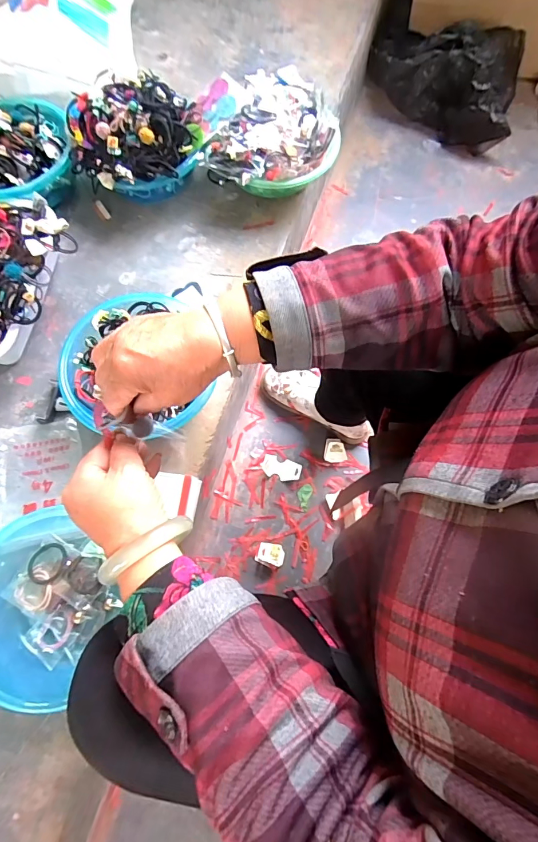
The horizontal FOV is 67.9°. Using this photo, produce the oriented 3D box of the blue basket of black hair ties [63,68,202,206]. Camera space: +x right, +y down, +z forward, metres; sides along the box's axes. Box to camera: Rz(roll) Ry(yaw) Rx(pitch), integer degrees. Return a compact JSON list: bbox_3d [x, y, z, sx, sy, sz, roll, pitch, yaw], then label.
[{"bbox_3d":[-0.235,-0.488,0.707,0.219,0.156,0.189,-22,75,-8],"label":"blue basket of black hair ties"}]

